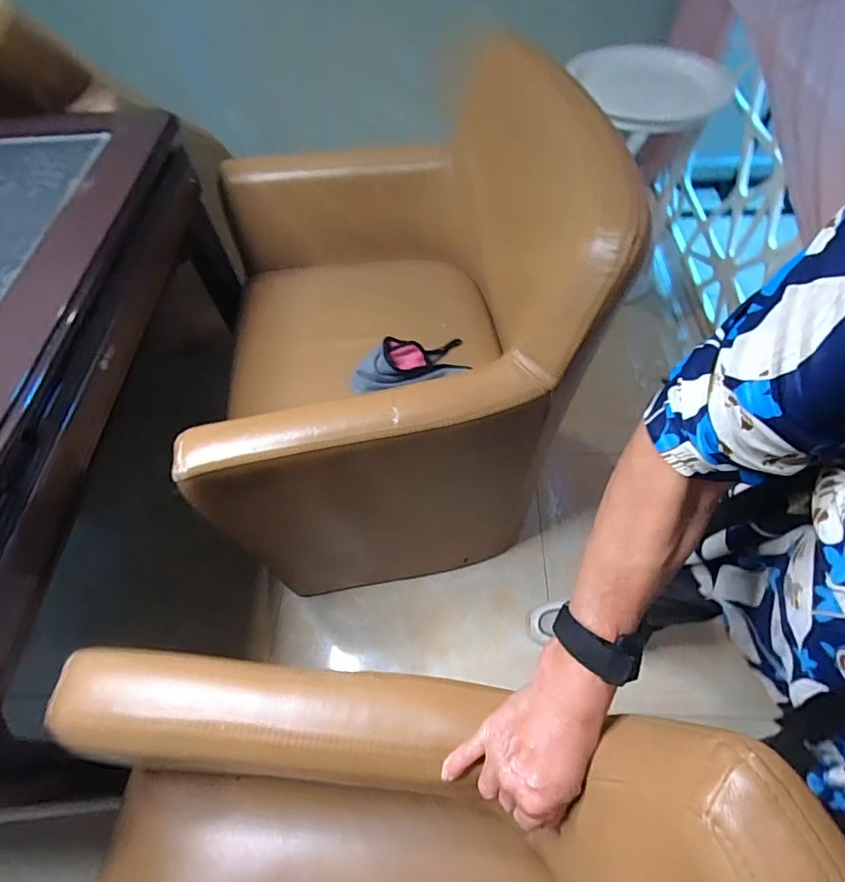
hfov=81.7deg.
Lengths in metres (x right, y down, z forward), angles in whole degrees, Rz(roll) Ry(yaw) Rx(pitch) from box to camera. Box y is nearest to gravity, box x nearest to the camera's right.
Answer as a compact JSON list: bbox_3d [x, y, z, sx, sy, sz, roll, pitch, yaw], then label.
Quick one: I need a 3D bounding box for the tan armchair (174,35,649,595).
[{"bbox_3d":[-0.084,-0.155,0.901,0.546,0.759,0.602,-11,59,-8],"label":"tan armchair"}]

